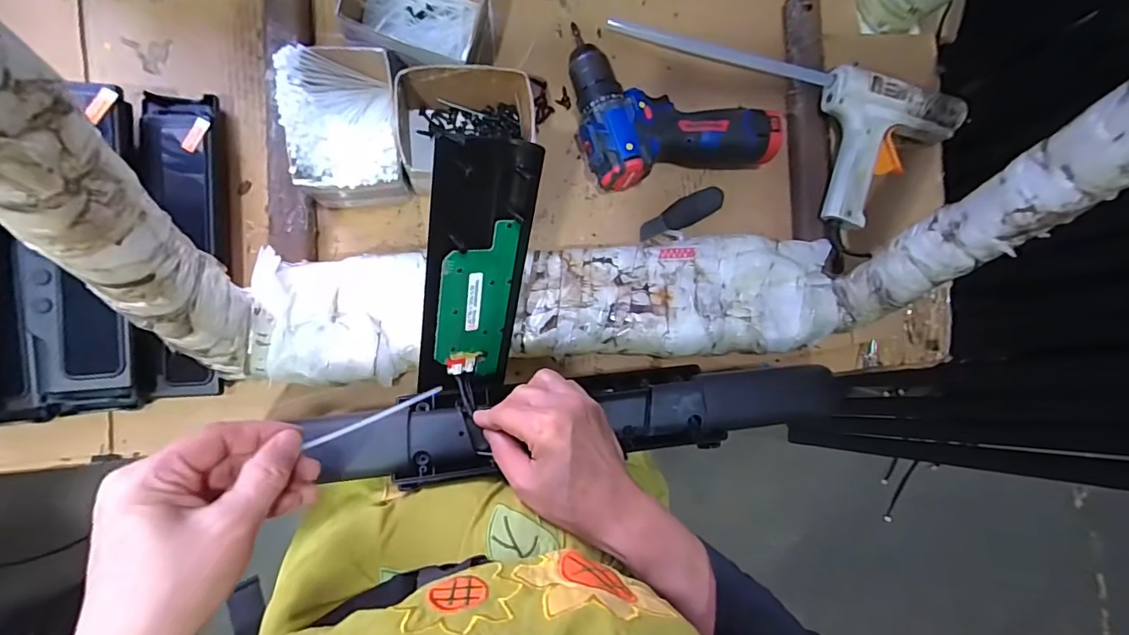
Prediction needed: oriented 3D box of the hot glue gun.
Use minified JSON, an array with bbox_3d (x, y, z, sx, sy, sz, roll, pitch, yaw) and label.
[{"bbox_3d":[0.369,-0.182,0.557,0.171,0.048,0.160,1,88,-9],"label":"hot glue gun"}]

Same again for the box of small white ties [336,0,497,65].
[{"bbox_3d":[-0.132,-0.280,0.465,0.125,0.077,0.094,13,86,-9],"label":"box of small white ties"}]

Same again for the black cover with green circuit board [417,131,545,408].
[{"bbox_3d":[-0.063,-0.029,0.356,0.069,0.019,0.196,-6,125,-29],"label":"black cover with green circuit board"}]

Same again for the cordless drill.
[{"bbox_3d":[0.115,-0.220,0.519,0.205,0.056,0.145,-9,90,-10],"label":"cordless drill"}]

